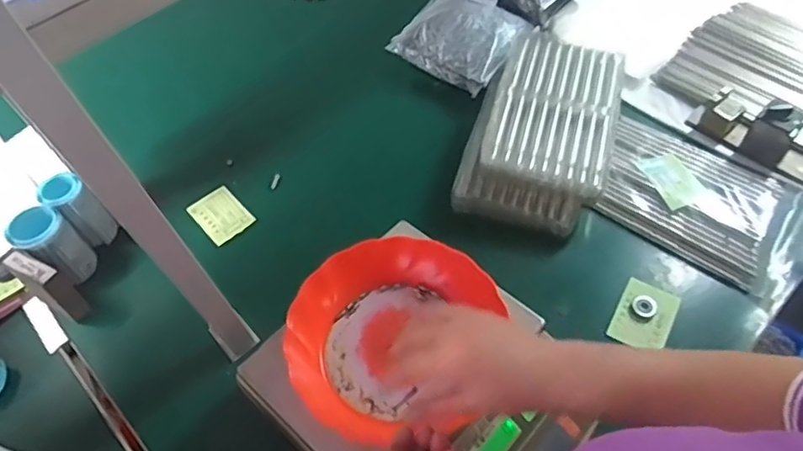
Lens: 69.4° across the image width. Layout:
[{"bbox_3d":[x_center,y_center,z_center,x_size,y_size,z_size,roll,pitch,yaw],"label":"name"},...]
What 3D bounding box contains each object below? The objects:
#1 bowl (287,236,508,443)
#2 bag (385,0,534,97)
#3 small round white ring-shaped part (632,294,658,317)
[{"bbox_3d":[-0.014,0.109,0.569,0.186,0.057,0.197,-2,56,2],"label":"bowl"},{"bbox_3d":[0.107,-0.317,0.991,0.203,0.088,0.165,33,64,23],"label":"bag"},{"bbox_3d":[0.306,0.101,0.726,0.031,0.004,0.029,-2,56,2],"label":"small round white ring-shaped part"}]

